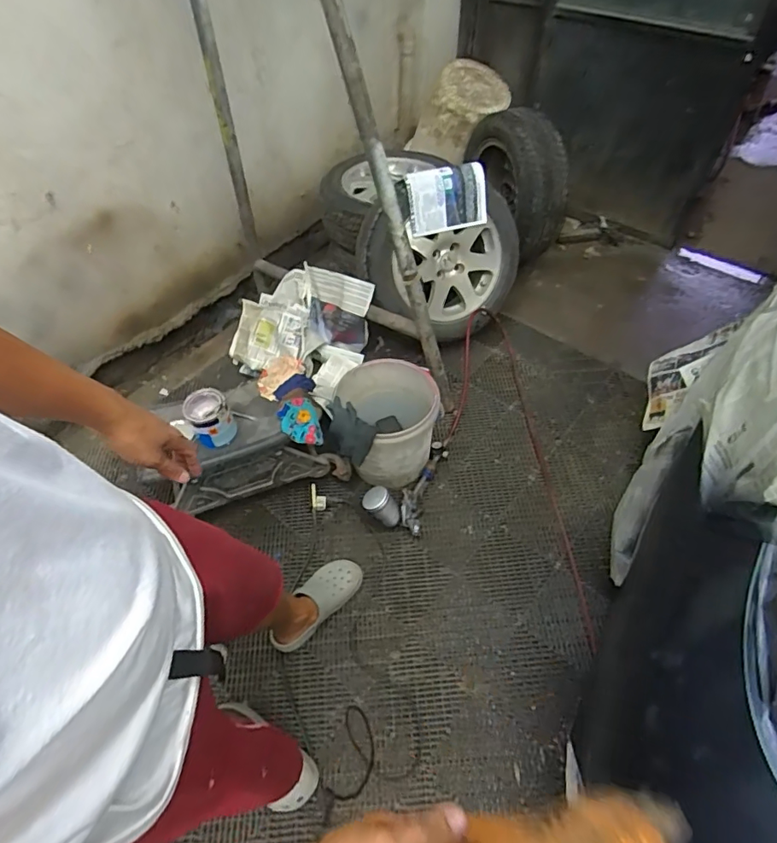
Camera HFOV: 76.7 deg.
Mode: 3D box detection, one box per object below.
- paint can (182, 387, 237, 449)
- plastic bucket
[{"bbox_3d":[-0.456,-0.009,1.263,0.101,0.116,0.107,-1,53,1],"label":"paint can"},{"bbox_3d":[0.004,0.014,1.462,0.270,0.269,0.274,-1,53,1],"label":"plastic bucket"}]

